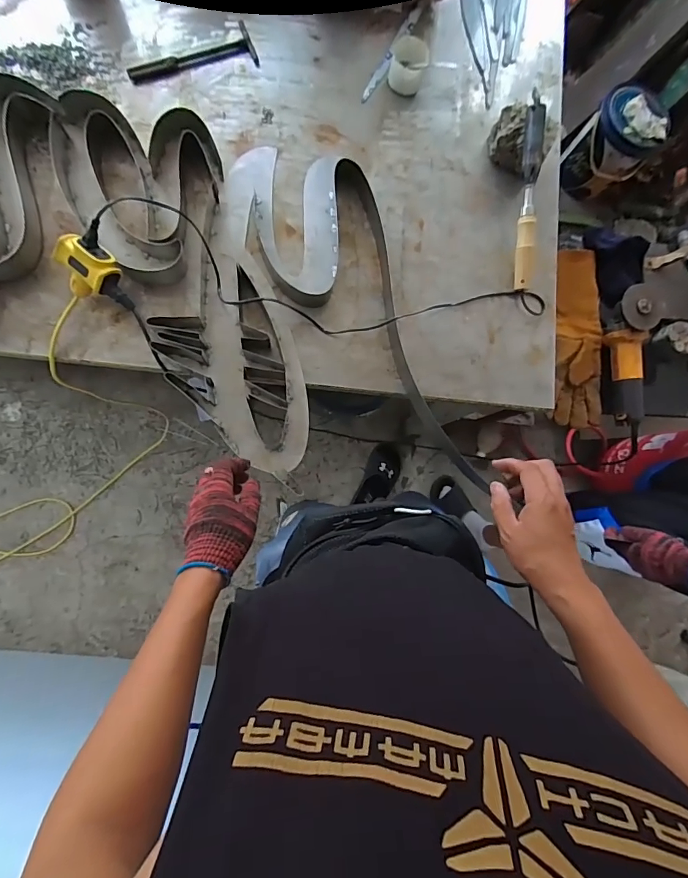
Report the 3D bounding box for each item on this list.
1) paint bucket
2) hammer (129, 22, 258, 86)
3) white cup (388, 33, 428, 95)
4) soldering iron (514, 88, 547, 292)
[{"bbox_3d":[0.883,-0.960,1.442,0.237,0.255,0.222,1,85,-6],"label":"paint bucket"},{"bbox_3d":[-0.269,-0.673,0.785,0.224,0.017,0.079,-22,86,-9],"label":"hammer"},{"bbox_3d":[0.114,-0.667,0.789,0.062,0.065,0.058,1,83,-7],"label":"white cup"},{"bbox_3d":[0.327,-0.430,0.772,0.030,0.031,0.321,0,100,-7],"label":"soldering iron"}]

